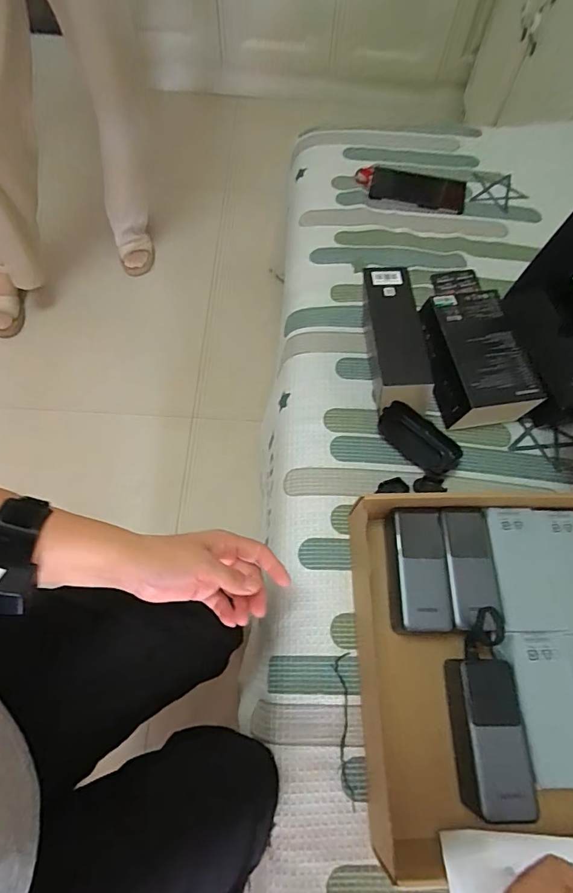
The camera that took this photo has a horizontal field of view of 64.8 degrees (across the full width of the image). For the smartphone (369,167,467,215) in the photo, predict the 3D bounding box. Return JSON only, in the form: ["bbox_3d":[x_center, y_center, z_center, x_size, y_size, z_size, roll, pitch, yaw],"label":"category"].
[{"bbox_3d":[0.236,-0.462,0.807,0.166,0.008,0.090,12,66,4],"label":"smartphone"}]

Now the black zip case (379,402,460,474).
[{"bbox_3d":[0.173,-0.009,0.596,0.112,0.025,0.050,39,71,15],"label":"black zip case"}]

